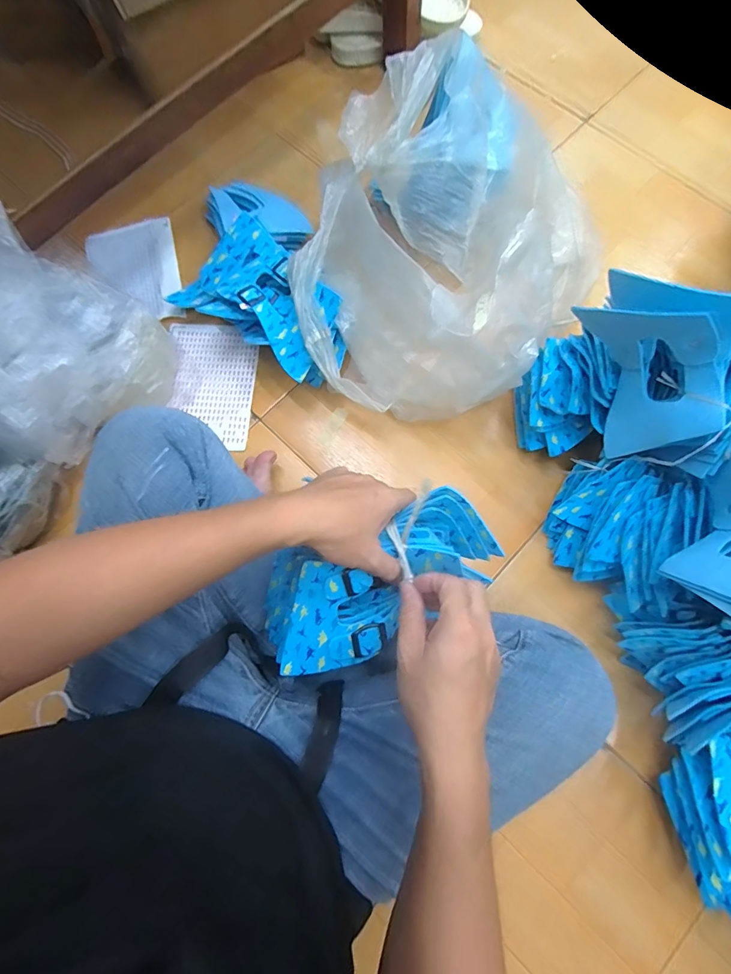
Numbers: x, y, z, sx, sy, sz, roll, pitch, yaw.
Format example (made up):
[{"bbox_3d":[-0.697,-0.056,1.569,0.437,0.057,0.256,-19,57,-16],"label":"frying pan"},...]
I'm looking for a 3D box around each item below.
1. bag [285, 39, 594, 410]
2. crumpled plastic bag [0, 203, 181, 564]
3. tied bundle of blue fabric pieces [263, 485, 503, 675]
[{"bbox_3d":[0.123,-0.331,0.598,0.368,0.197,0.485,24,77,7],"label":"bag"},{"bbox_3d":[-0.421,-0.114,0.516,0.147,0.247,0.355,33,78,9],"label":"crumpled plastic bag"},{"bbox_3d":[0.006,0.084,0.402,0.231,0.097,0.118,-33,77,-1],"label":"tied bundle of blue fabric pieces"}]

